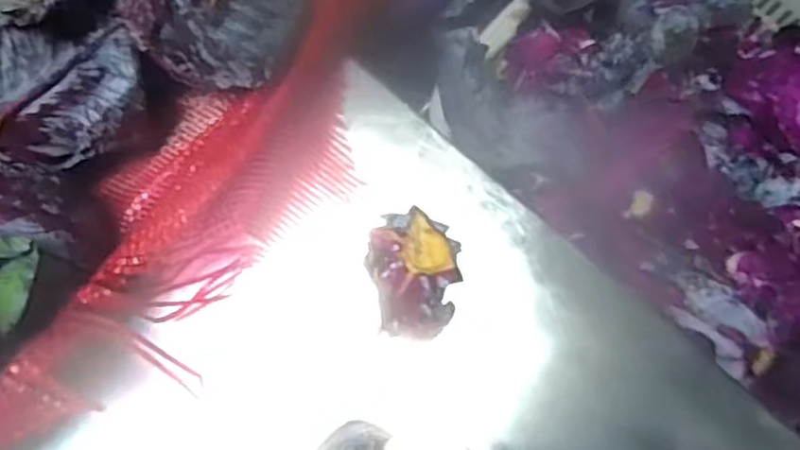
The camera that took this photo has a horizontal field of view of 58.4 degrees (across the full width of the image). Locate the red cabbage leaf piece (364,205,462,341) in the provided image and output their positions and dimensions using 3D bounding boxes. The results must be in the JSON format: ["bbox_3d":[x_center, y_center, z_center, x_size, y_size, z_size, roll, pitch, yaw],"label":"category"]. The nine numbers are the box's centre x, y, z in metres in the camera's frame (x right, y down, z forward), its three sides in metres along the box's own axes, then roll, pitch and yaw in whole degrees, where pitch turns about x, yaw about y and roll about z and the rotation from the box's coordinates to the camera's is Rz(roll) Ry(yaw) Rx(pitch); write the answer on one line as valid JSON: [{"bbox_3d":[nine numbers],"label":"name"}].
[{"bbox_3d":[0.009,0.031,0.459,0.056,0.017,0.079,-2,79,0],"label":"red cabbage leaf piece"}]

